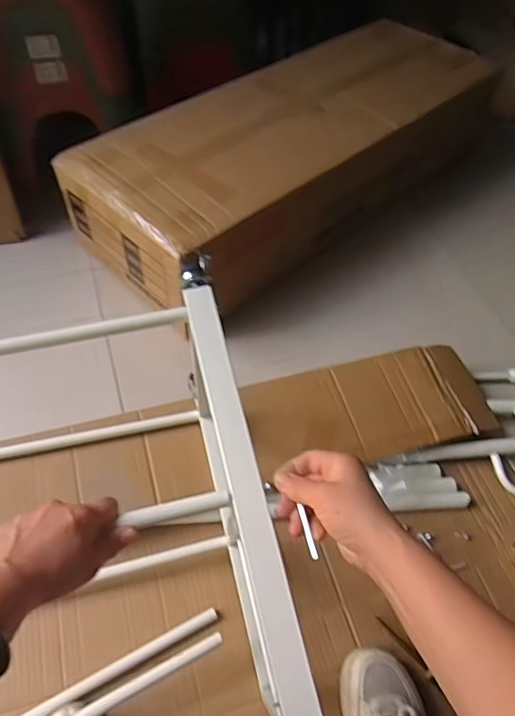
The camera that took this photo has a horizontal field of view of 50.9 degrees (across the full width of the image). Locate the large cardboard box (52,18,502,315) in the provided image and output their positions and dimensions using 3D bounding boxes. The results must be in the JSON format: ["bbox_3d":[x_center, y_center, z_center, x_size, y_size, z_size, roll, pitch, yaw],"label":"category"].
[{"bbox_3d":[0.102,-0.477,1.243,1.018,0.228,0.411,-34,64,-22],"label":"large cardboard box"}]

